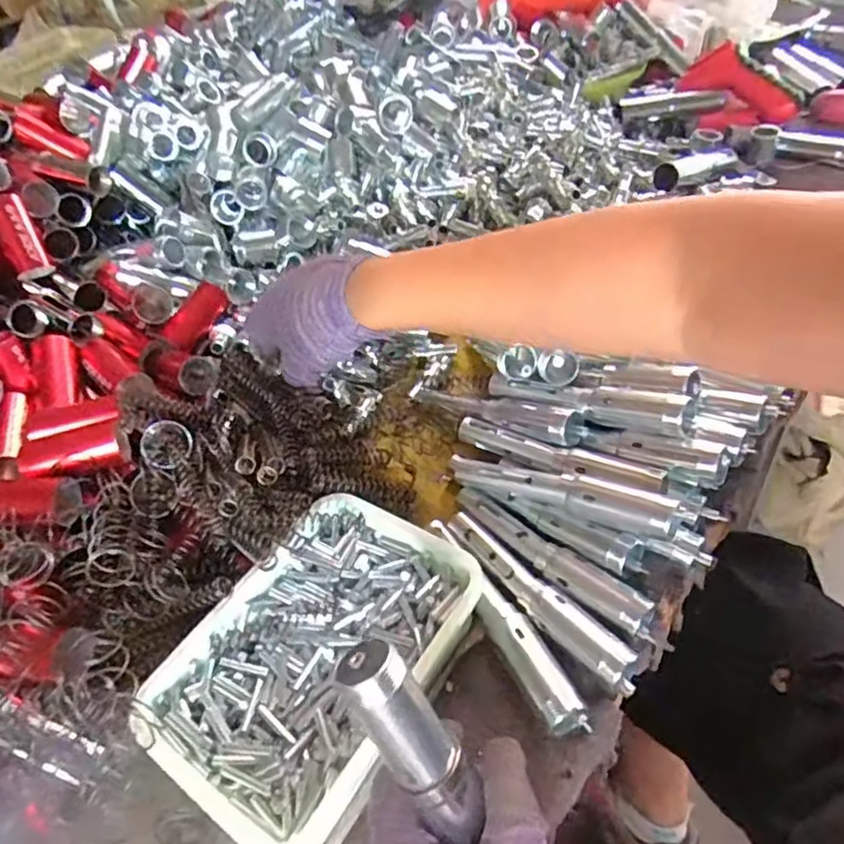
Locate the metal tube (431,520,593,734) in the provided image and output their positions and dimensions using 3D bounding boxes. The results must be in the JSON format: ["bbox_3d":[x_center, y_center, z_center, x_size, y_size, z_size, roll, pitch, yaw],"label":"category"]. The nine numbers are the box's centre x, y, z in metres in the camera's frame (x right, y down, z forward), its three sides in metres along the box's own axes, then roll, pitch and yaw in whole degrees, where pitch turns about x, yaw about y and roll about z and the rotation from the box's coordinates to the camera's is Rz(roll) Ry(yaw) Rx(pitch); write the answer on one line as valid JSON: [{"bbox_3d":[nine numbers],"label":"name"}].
[{"bbox_3d":[0.047,0.107,0.372,0.021,0.017,0.142,-22,48,-11],"label":"metal tube"}]

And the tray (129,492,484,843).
[{"bbox_3d":[-0.059,0.124,0.357,0.127,0.031,0.174,22,54,27],"label":"tray"}]

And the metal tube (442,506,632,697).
[{"bbox_3d":[0.065,0.098,0.377,0.022,0.018,0.140,-36,51,-22],"label":"metal tube"}]

